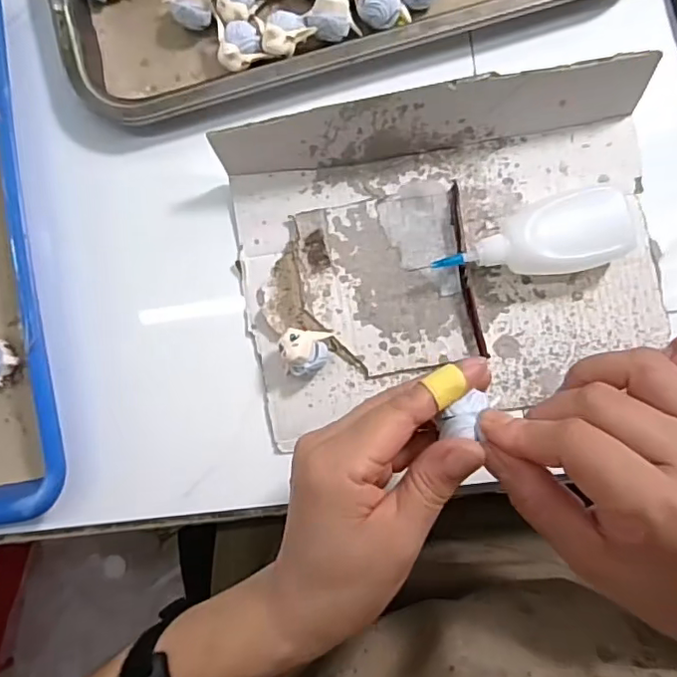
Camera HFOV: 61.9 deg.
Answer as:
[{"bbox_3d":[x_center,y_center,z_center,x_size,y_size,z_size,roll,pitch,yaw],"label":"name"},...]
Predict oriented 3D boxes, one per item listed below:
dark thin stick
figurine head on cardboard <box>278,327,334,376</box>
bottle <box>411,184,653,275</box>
[{"bbox_3d":[0.072,-0.039,0.315,0.008,0.011,0.100,-9,87,4],"label":"dark thin stick"},{"bbox_3d":[-0.019,0.008,0.313,0.026,0.023,0.024,5,89,5],"label":"figurine head on cardboard"},{"bbox_3d":[0.111,-0.054,0.305,0.123,0.024,0.040,-12,87,4],"label":"bottle"}]

